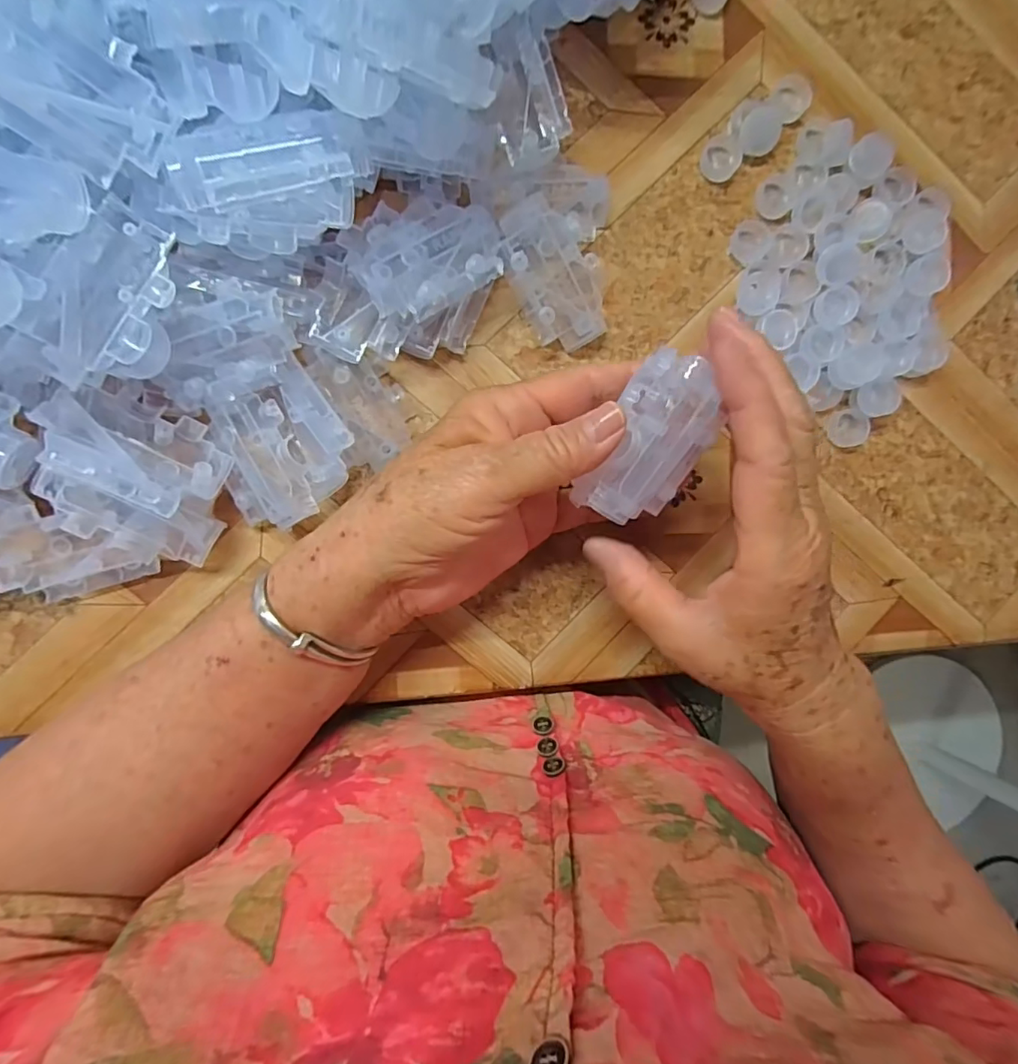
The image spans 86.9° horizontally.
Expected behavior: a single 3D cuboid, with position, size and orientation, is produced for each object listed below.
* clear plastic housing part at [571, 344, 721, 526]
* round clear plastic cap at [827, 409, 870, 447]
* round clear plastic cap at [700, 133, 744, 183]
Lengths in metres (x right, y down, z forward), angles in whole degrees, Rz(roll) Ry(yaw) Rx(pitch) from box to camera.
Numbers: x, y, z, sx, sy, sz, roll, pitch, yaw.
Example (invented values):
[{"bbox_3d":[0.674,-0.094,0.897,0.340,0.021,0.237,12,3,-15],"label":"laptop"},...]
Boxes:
[{"bbox_3d":[0.058,-0.037,0.220,0.043,0.024,0.068,23,107,-23],"label":"clear plastic housing part"},{"bbox_3d":[0.188,-0.057,0.296,0.020,0.007,0.020,0,91,-7],"label":"round clear plastic cap"},{"bbox_3d":[0.112,-0.198,0.284,0.021,0.006,0.022,0,91,-7],"label":"round clear plastic cap"}]

